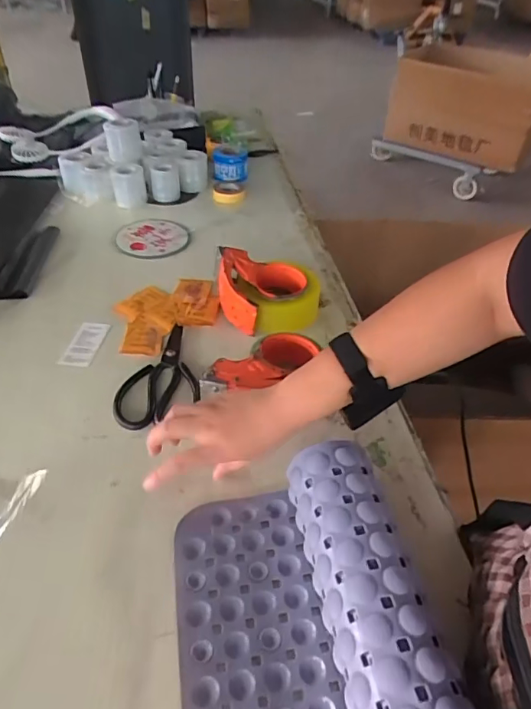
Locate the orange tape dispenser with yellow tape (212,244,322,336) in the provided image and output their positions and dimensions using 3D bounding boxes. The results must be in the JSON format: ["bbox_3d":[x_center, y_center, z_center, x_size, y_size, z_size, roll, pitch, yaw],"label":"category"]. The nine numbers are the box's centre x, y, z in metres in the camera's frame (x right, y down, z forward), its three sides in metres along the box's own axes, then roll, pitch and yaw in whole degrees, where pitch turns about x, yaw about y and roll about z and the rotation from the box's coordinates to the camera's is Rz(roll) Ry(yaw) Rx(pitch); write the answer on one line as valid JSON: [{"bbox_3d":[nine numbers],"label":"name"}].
[{"bbox_3d":[0.005,-0.102,0.764,0.141,0.068,0.145,2,42,-2],"label":"orange tape dispenser with yellow tape"}]

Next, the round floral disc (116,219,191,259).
[{"bbox_3d":[-0.206,-0.218,0.923,0.123,0.007,0.137,6,42,3],"label":"round floral disc"}]

